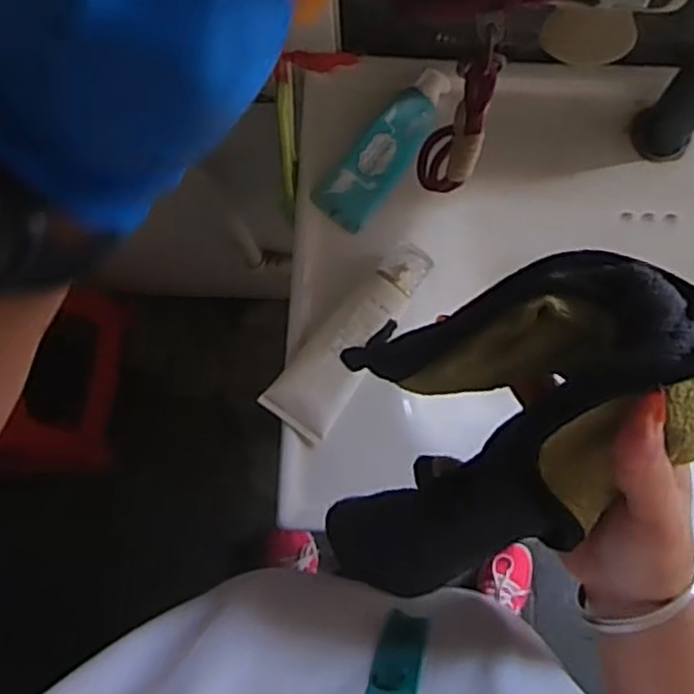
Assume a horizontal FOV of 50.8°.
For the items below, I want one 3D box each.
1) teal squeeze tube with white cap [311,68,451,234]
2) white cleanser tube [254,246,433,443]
[{"bbox_3d":[0.030,-0.166,0.608,0.054,0.025,0.141,39,100,8],"label":"teal squeeze tube with white cap"},{"bbox_3d":[0.004,-0.008,0.579,0.053,0.036,0.168,37,81,8],"label":"white cleanser tube"}]

